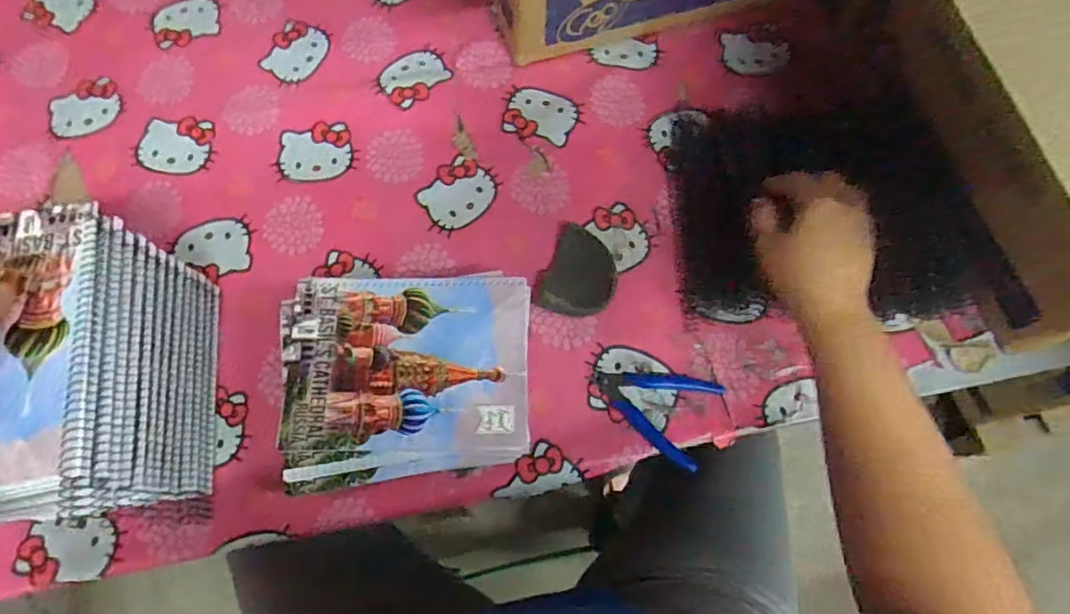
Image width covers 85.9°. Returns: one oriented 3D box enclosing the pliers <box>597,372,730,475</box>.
[{"bbox_3d":[0.110,0.085,0.530,0.109,0.014,0.084,29,73,10],"label":"pliers"}]

